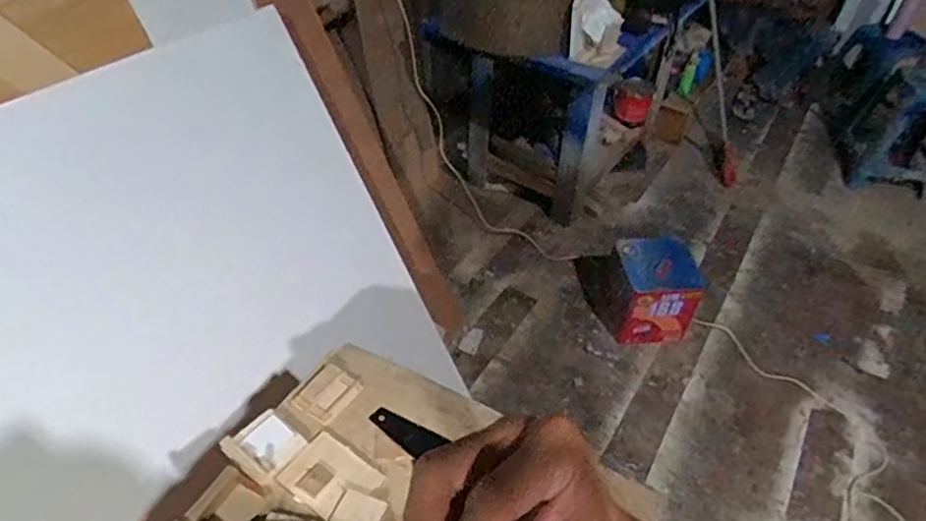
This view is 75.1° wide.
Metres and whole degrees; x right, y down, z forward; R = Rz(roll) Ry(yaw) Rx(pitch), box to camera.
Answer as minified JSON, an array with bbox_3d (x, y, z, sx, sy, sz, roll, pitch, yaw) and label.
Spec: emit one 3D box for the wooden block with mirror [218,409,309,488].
[{"bbox_3d":[-0.271,0.255,0.830,0.083,0.023,0.081,30,50,26],"label":"wooden block with mirror"}]

